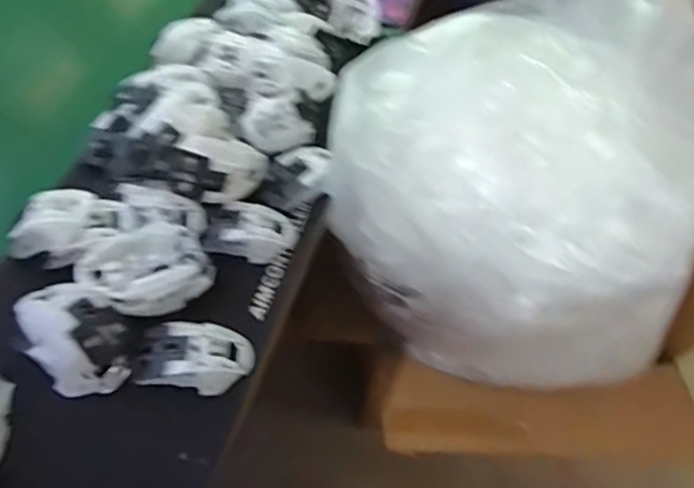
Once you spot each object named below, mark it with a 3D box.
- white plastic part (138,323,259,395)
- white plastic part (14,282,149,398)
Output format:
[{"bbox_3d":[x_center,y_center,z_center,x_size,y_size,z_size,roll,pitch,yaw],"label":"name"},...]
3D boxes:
[{"bbox_3d":[-0.148,0.108,0.583,0.108,0.038,0.069,3,54,3],"label":"white plastic part"},{"bbox_3d":[-0.260,0.085,0.575,0.122,0.056,0.091,35,62,23],"label":"white plastic part"}]

